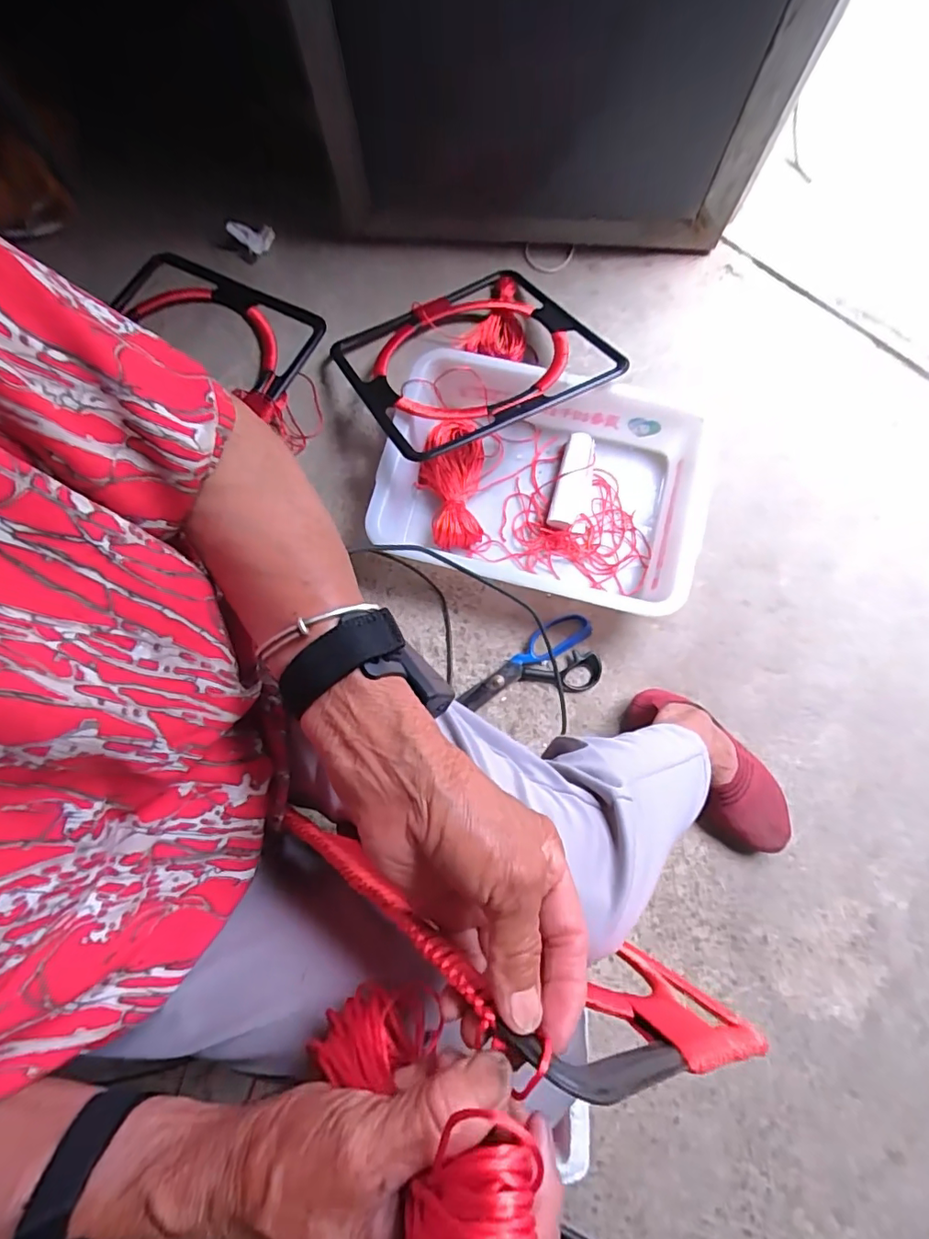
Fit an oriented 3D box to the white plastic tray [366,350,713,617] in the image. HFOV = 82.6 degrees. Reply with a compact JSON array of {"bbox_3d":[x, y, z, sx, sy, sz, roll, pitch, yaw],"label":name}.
[{"bbox_3d":[0.105,-0.184,0.727,0.428,0.109,0.297,17,80,4],"label":"white plastic tray"}]

